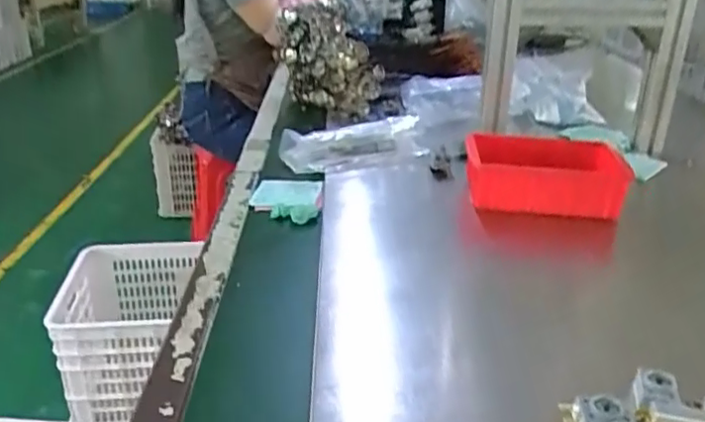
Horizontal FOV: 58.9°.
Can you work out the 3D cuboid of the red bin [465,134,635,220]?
[{"bbox_3d":[0.252,-0.049,0.827,0.194,0.066,0.136,5,25,9],"label":"red bin"}]

